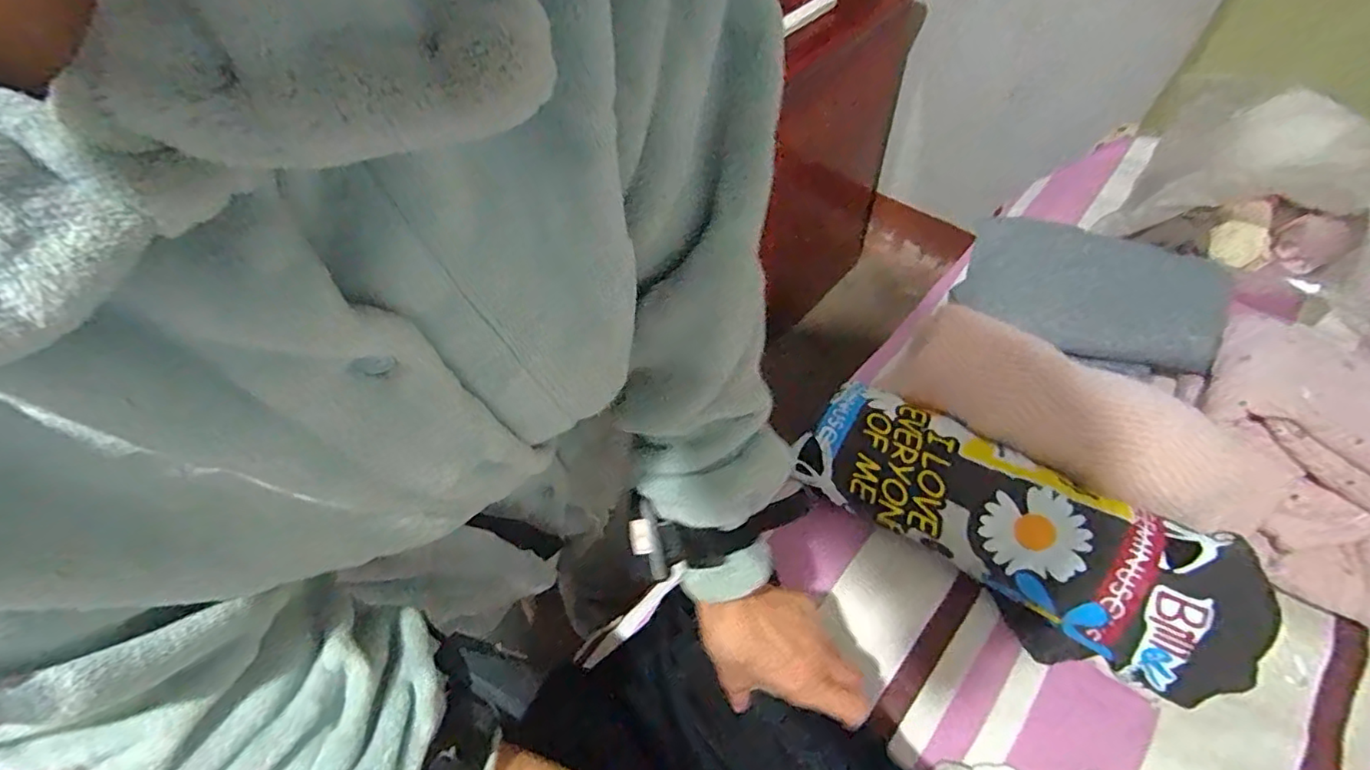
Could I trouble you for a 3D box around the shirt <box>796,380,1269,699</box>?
[{"bbox_3d":[0.286,0.127,0.533,0.380,0.101,0.133,27,59,21],"label":"shirt"}]

